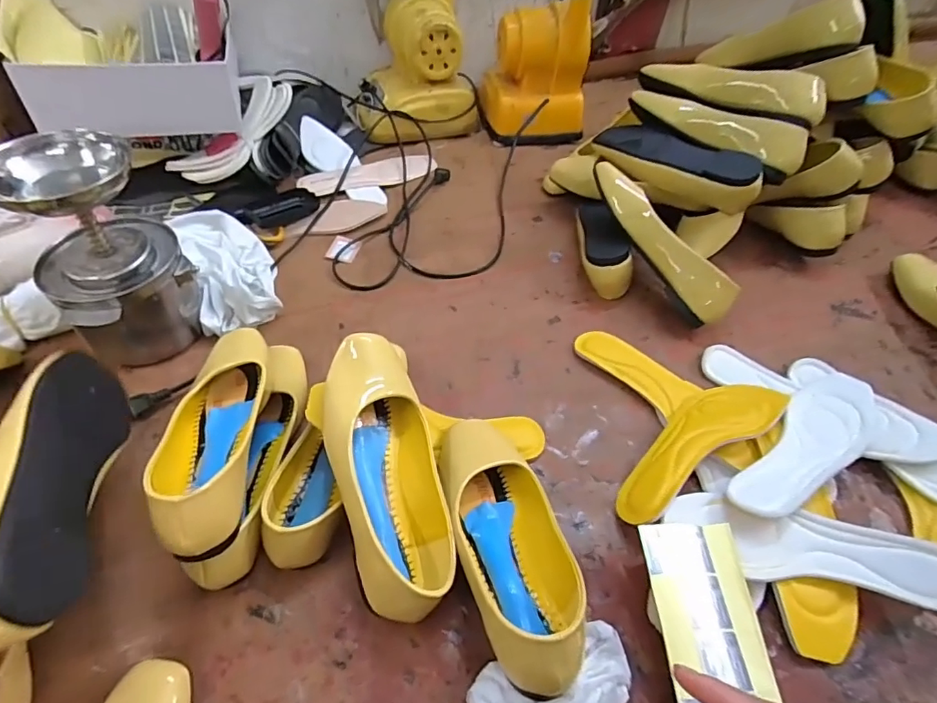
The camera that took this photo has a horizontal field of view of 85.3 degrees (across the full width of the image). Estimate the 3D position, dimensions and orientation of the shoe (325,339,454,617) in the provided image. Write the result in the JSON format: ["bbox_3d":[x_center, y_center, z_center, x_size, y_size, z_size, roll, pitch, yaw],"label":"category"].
[{"bbox_3d":[-0.075,0.099,0.448,0.095,0.066,0.248,-11,66,-12],"label":"shoe"}]

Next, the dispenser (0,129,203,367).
[{"bbox_3d":[-0.378,-0.099,0.536,0.130,0.220,0.115,-31,58,-25],"label":"dispenser"}]

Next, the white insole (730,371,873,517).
[{"bbox_3d":[0.346,0.093,0.517,0.228,0.018,0.074,-31,58,-25],"label":"white insole"}]

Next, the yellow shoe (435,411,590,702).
[{"bbox_3d":[0.033,0.154,0.436,0.089,0.052,0.243,-9,36,-10],"label":"yellow shoe"}]

